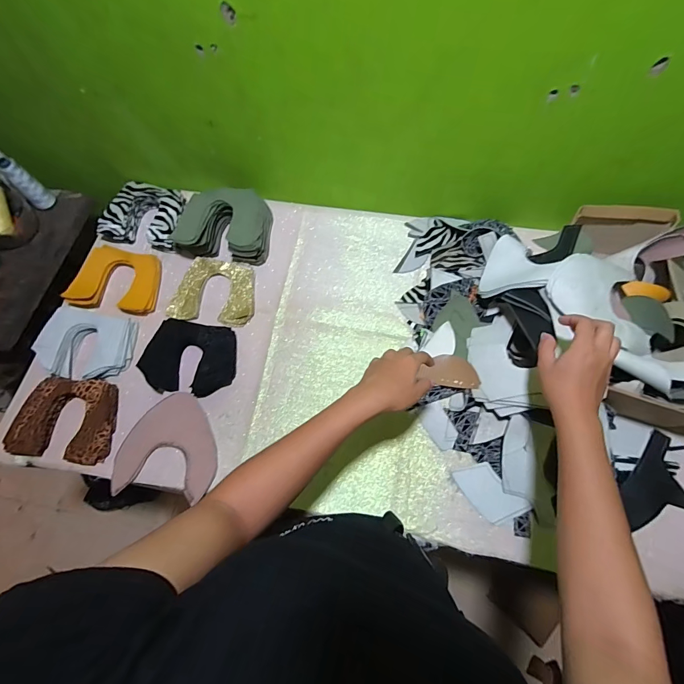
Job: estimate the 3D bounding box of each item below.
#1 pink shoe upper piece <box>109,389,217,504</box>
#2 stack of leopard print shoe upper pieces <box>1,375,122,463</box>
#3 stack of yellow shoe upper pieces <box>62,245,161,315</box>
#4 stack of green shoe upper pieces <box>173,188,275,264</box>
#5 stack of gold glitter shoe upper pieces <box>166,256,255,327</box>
[{"bbox_3d":[-0.283,0.167,0.593,0.162,0.009,0.160,5,68,4],"label":"pink shoe upper piece"},{"bbox_3d":[-0.463,0.126,0.598,0.161,0.023,0.132,5,68,4],"label":"stack of leopard print shoe upper pieces"},{"bbox_3d":[-0.438,-0.119,0.698,0.158,0.042,0.129,3,68,3],"label":"stack of yellow shoe upper pieces"},{"bbox_3d":[-0.234,-0.238,0.721,0.182,0.069,0.150,9,69,5],"label":"stack of green shoe upper pieces"},{"bbox_3d":[-0.242,-0.100,0.695,0.153,0.014,0.137,7,68,4],"label":"stack of gold glitter shoe upper pieces"}]

